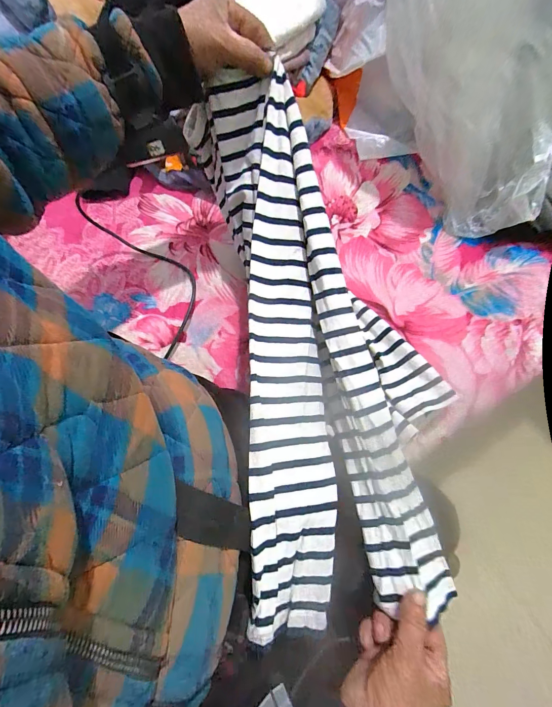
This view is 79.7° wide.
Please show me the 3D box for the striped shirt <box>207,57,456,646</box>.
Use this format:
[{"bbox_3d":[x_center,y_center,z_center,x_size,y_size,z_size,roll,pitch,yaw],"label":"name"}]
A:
[{"bbox_3d":[0.052,-0.027,0.376,0.230,0.118,0.547,-11,82,-1],"label":"striped shirt"}]

